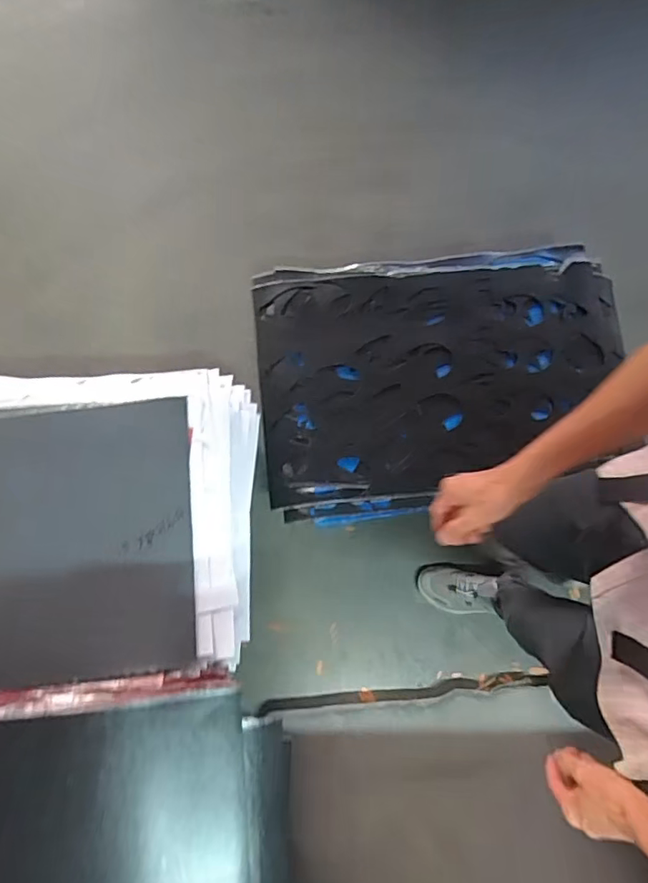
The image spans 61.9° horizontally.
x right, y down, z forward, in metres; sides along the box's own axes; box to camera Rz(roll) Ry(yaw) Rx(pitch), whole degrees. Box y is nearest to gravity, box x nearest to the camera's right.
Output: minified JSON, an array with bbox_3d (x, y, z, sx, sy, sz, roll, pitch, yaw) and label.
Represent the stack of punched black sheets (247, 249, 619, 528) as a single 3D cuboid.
[{"bbox_3d":[0.295,-0.153,1.321,0.905,0.094,0.694,-5,76,-2],"label":"stack of punched black sheets"}]

